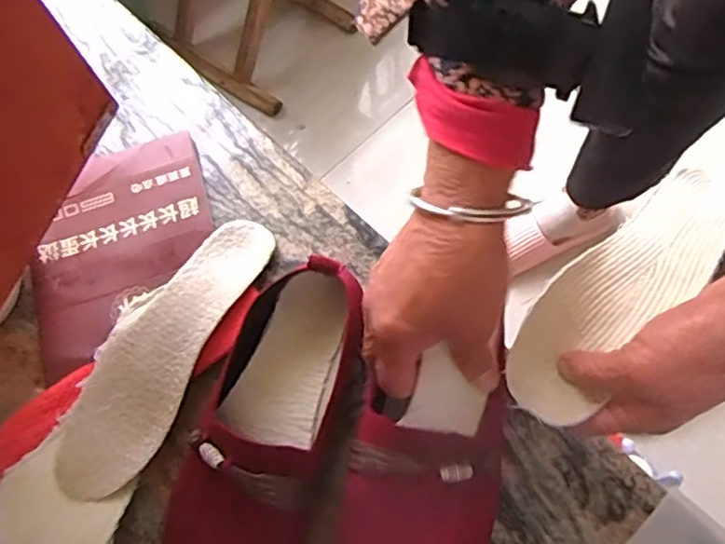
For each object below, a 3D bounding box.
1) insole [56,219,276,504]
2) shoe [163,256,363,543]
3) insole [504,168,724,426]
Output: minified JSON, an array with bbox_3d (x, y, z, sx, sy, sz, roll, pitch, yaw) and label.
[{"bbox_3d":[-0.142,0.053,0.462,0.069,0.024,0.221,24,71,12],"label":"insole"},{"bbox_3d":[-0.060,0.104,0.409,0.081,0.076,0.221,14,69,9],"label":"shoe"},{"bbox_3d":[0.161,0.004,0.385,0.211,0.025,0.056,-39,71,-20],"label":"insole"}]

